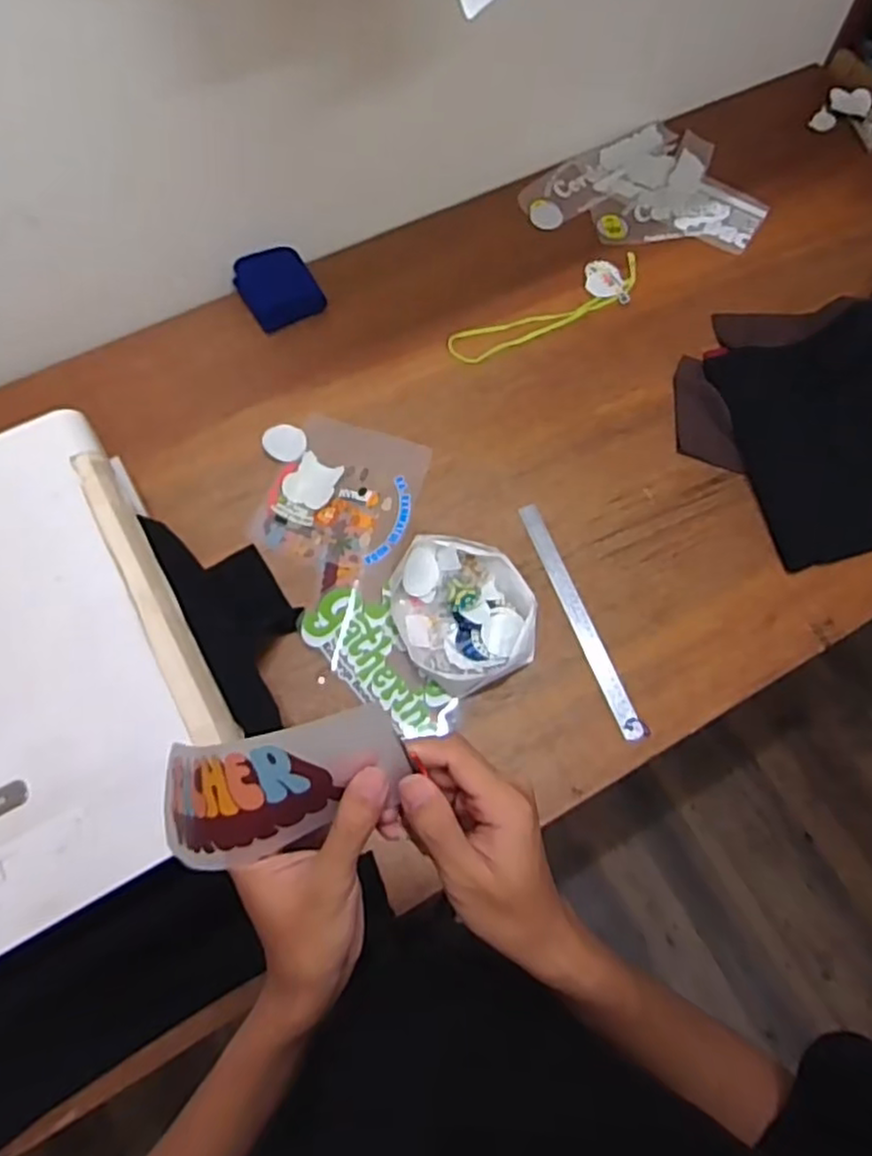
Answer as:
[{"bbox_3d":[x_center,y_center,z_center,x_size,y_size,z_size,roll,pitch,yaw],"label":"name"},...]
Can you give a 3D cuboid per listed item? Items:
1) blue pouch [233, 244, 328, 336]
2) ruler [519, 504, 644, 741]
[{"bbox_3d":[-0.242,-0.448,1.068,0.111,0.033,0.127,-29,73,-12],"label":"blue pouch"},{"bbox_3d":[0.184,0.049,0.898,0.025,0.008,0.331,-19,71,-9],"label":"ruler"}]

